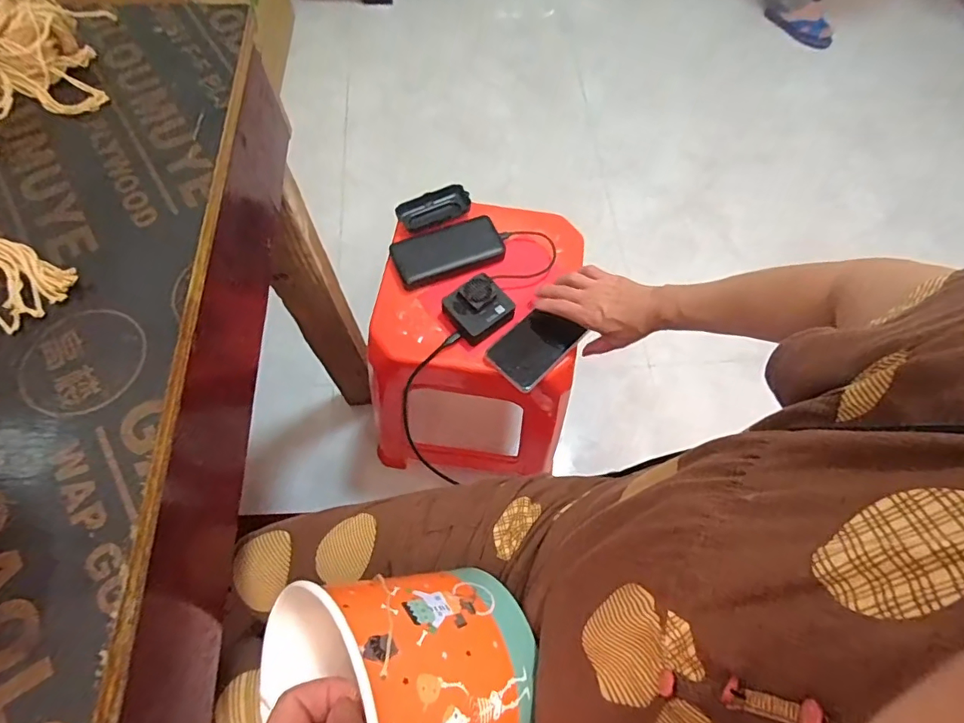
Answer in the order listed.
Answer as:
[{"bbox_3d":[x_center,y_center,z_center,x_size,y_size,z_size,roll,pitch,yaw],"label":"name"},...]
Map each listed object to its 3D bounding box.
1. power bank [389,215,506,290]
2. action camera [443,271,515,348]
[{"bbox_3d":[-0.048,-0.157,0.694,0.156,0.027,0.067,-19,68,-11],"label":"power bank"},{"bbox_3d":[-0.005,-0.072,0.652,0.077,0.037,0.077,-37,72,-17],"label":"action camera"}]

